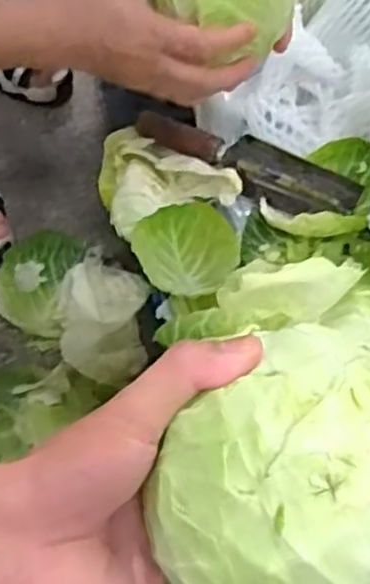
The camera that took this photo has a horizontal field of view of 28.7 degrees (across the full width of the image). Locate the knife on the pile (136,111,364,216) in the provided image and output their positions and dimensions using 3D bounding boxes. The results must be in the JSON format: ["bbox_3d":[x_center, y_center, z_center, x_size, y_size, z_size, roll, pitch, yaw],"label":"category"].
[{"bbox_3d":[0.069,-0.130,0.760,0.224,0.026,0.054,24,88,9],"label":"knife on the pile"}]

